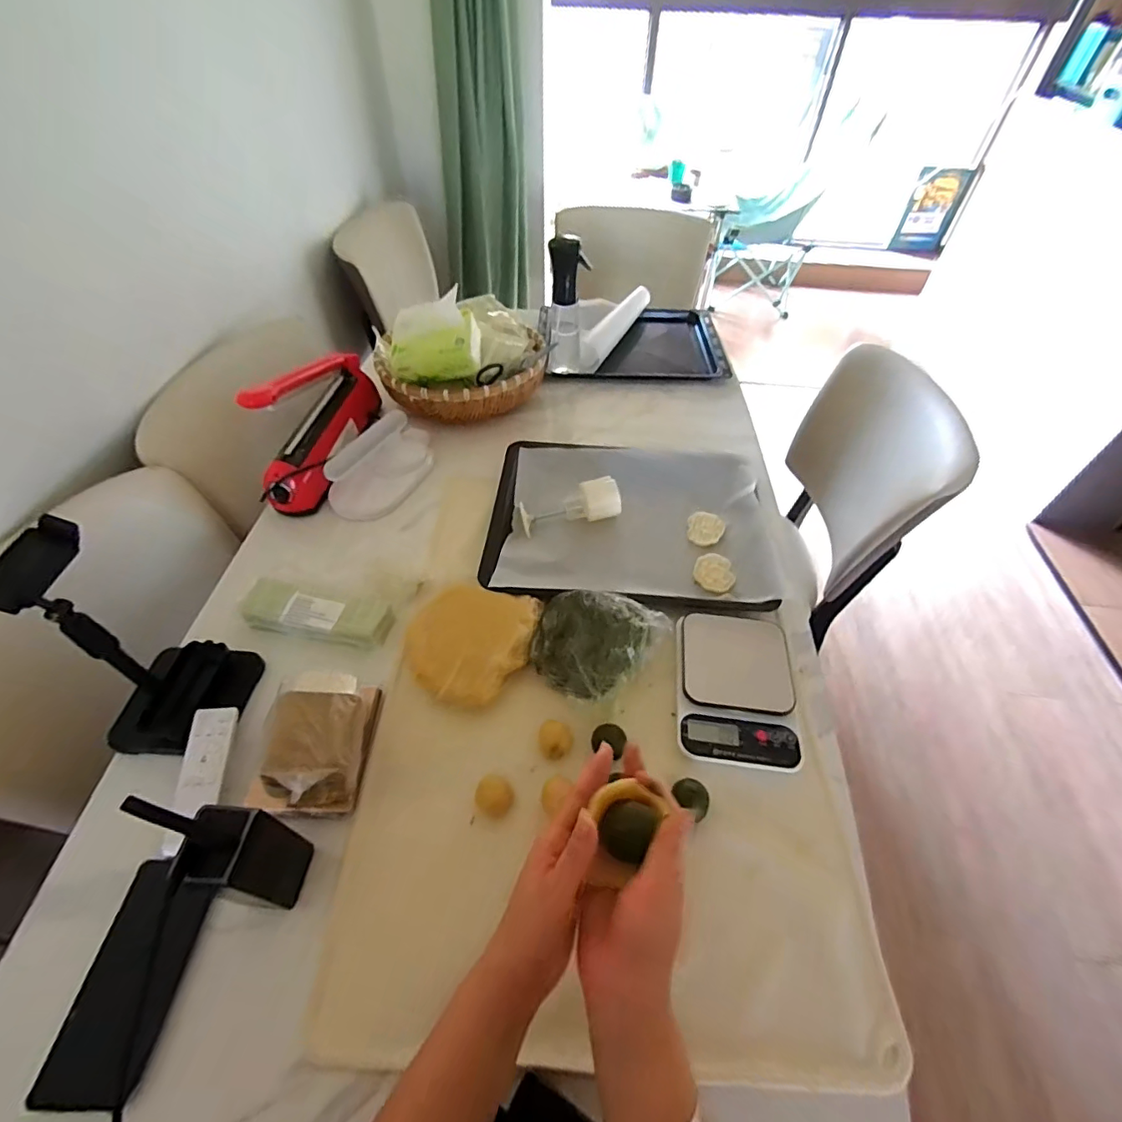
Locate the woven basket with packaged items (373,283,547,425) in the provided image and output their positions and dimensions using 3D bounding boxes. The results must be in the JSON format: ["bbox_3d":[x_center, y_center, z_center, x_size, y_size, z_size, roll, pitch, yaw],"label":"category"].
[{"bbox_3d":[-0.160,-0.378,0.927,0.226,0.160,0.300,34,57,25],"label":"woven basket with packaged items"}]

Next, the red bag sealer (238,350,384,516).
[{"bbox_3d":[-0.381,-0.239,0.817,0.070,0.169,0.307,6,50,4],"label":"red bag sealer"}]

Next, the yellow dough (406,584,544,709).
[{"bbox_3d":[-0.108,0.095,0.622,0.145,0.027,0.156,0,50,0],"label":"yellow dough"}]

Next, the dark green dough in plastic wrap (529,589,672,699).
[{"bbox_3d":[0.043,0.093,0.600,0.152,0.061,0.124,11,51,9],"label":"dark green dough in plastic wrap"}]

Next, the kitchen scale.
[{"bbox_3d":[0.197,0.141,0.589,0.127,0.017,0.172,3,60,7],"label":"kitchen scale"}]

